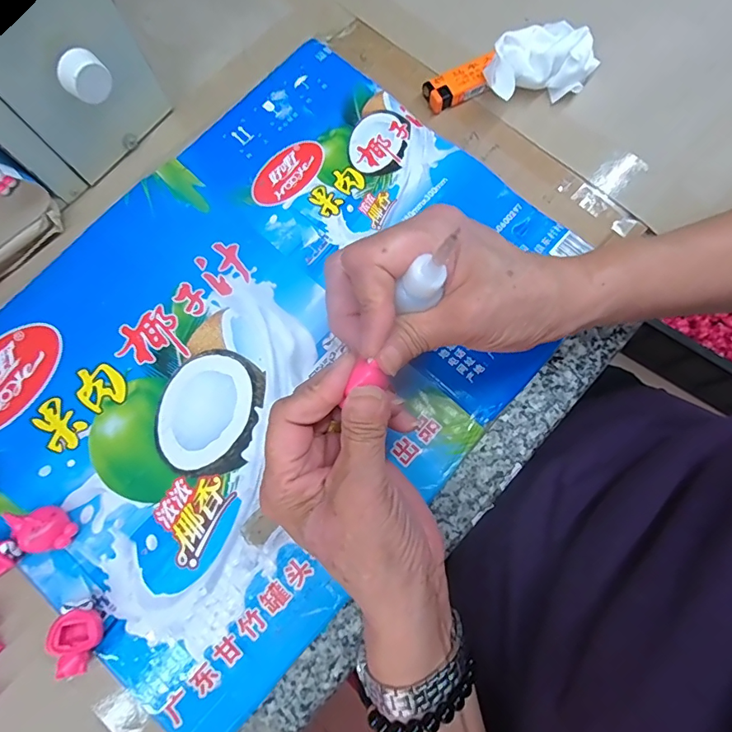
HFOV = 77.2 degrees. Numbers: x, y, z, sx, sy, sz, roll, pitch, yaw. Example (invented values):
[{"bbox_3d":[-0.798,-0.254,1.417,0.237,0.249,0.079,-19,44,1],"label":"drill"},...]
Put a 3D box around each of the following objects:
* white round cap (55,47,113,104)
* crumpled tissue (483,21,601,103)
[{"bbox_3d":[-0.162,-0.167,0.264,0.025,0.024,0.013,-43,80,-8],"label":"white round cap"},{"bbox_3d":[0.124,-0.215,0.330,0.078,0.034,0.044,-13,78,-3],"label":"crumpled tissue"}]

